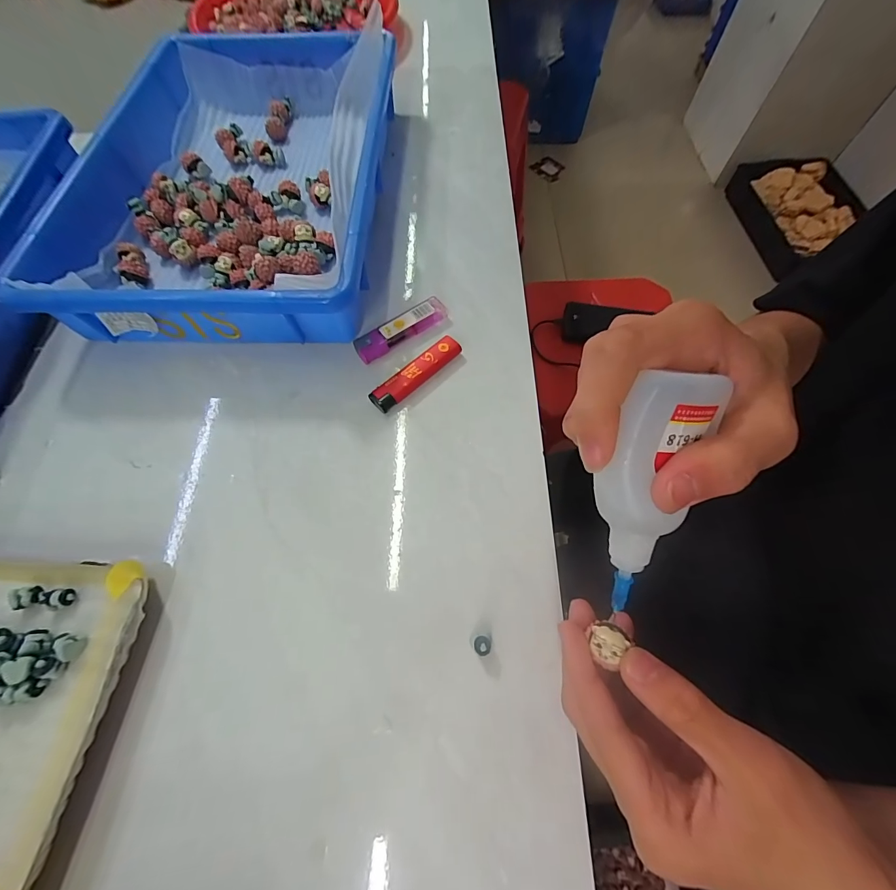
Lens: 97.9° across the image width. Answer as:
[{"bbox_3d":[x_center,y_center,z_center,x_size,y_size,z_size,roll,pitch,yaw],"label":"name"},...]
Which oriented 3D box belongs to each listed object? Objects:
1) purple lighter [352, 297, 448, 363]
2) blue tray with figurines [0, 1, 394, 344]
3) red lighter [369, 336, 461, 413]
[{"bbox_3d":[-0.037,-0.092,0.312,0.079,0.014,0.021,-33,70,-14],"label":"purple lighter"},{"bbox_3d":[-0.181,-0.248,0.352,0.246,0.065,0.364,1,66,0],"label":"blue tray with figurines"},{"bbox_3d":[-0.024,-0.054,0.293,0.079,0.011,0.019,-41,72,-17],"label":"red lighter"}]

